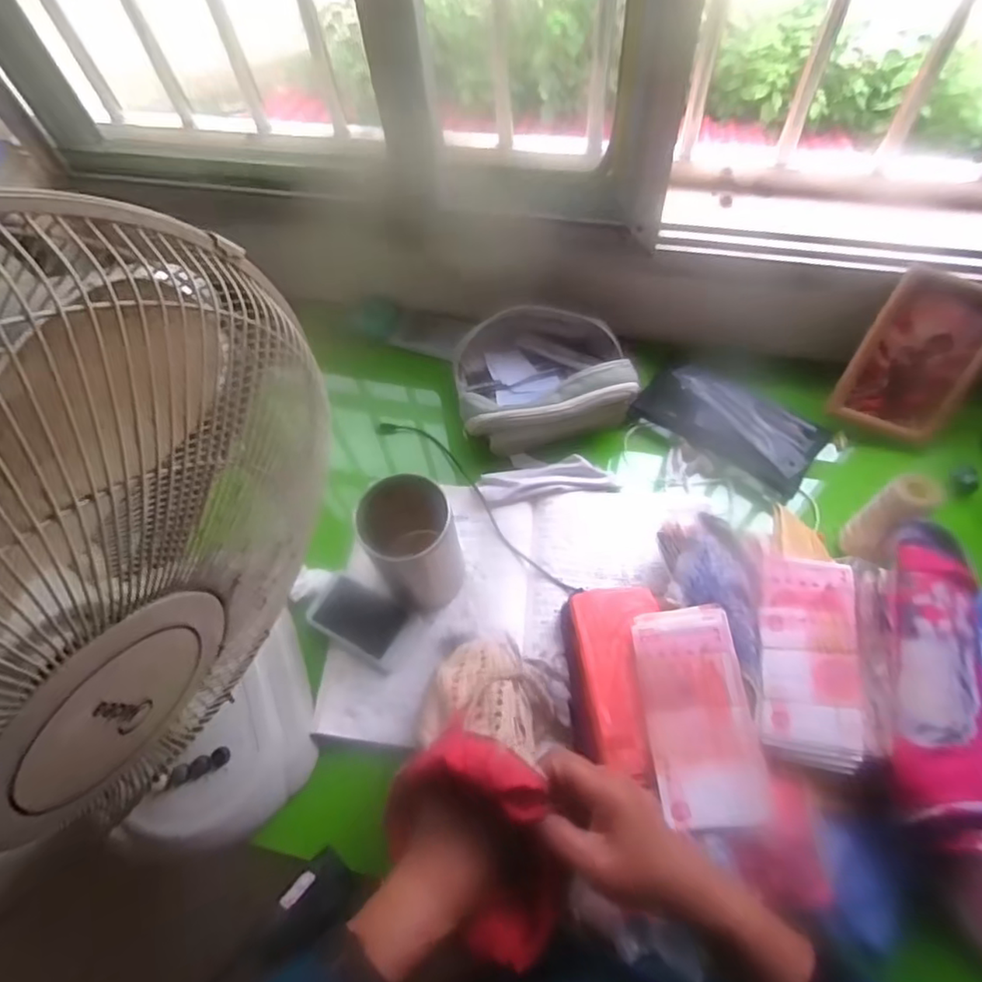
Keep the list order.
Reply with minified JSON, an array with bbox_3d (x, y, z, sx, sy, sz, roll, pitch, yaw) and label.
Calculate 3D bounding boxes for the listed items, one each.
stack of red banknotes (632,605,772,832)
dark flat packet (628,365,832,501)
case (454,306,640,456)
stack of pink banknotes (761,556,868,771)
[{"bbox_3d":[0.182,0.195,0.539,0.089,0.012,0.178,-10,72,10],"label":"stack of red banknotes"},{"bbox_3d":[0.300,-0.089,0.770,0.215,0.031,0.113,34,69,19],"label":"dark flat packet"},{"bbox_3d":[0.064,-0.141,0.758,0.207,0.075,0.161,-10,62,-1],"label":"case"},{"bbox_3d":[0.288,0.149,0.553,0.089,0.034,0.179,7,63,8],"label":"stack of pink banknotes"}]

